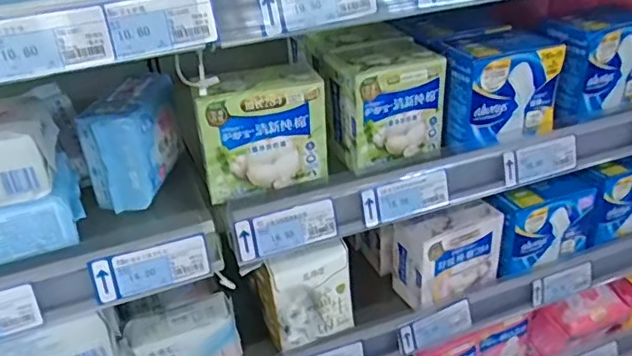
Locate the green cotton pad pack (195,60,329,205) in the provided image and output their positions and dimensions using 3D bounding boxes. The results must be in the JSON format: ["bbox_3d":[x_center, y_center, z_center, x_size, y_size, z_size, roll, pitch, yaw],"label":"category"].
[{"bbox_3d":[-0.053,-0.045,0.535,0.113,0.106,0.058,-13,33,-16],"label":"green cotton pad pack"}]

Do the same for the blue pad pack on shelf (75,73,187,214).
[{"bbox_3d":[-0.175,-0.038,0.553,0.061,0.088,0.111,-1,32,3],"label":"blue pad pack on shelf"}]

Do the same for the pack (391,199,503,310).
[{"bbox_3d":[0.159,0.086,0.683,0.117,0.103,0.062,-17,34,-22],"label":"pack"}]

